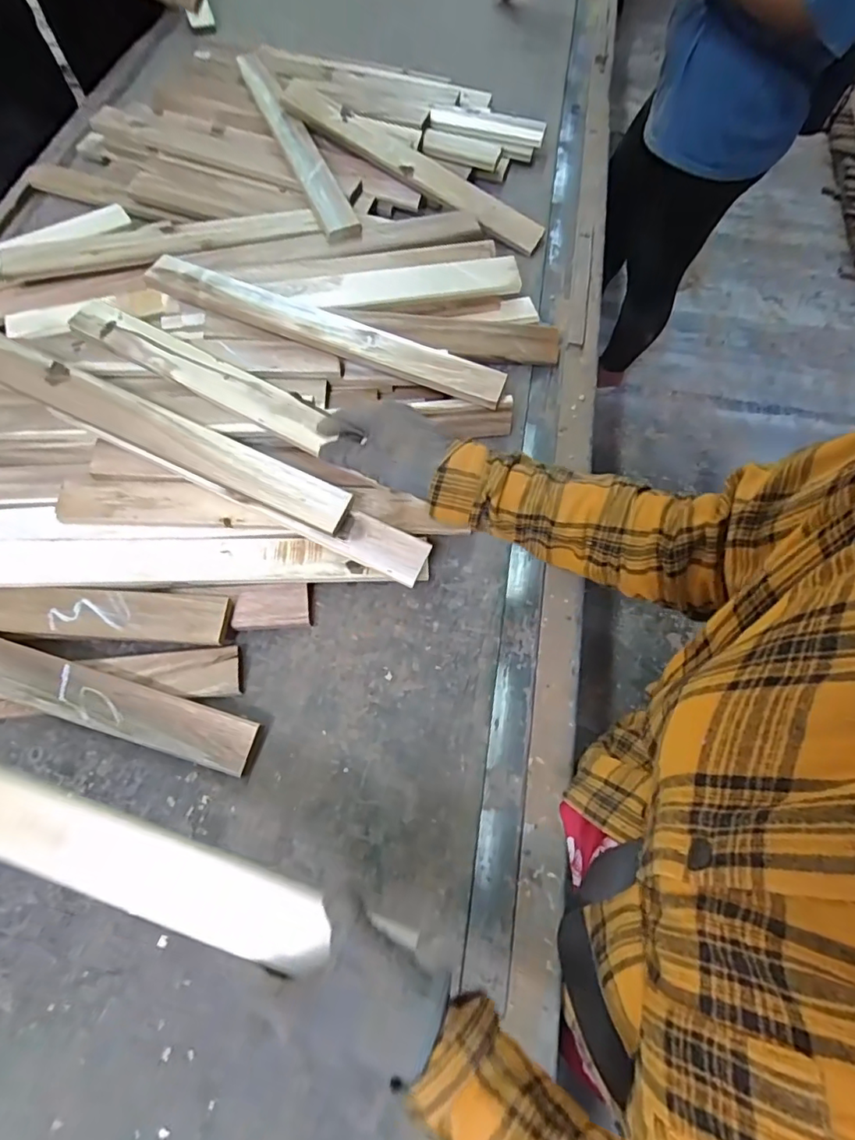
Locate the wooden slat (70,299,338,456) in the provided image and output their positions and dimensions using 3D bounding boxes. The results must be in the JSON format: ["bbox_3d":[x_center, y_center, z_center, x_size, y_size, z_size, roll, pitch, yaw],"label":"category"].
[{"bbox_3d":[-0.266,-0.232,0.624,0.341,0.013,0.050,28,70,8],"label":"wooden slat"}]

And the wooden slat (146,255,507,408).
[{"bbox_3d":[-0.123,-0.296,0.657,0.449,0.019,0.053,20,75,1],"label":"wooden slat"}]

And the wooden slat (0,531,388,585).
[{"bbox_3d":[-0.256,-0.012,0.580,0.383,0.012,0.056,-2,73,-6],"label":"wooden slat"}]

